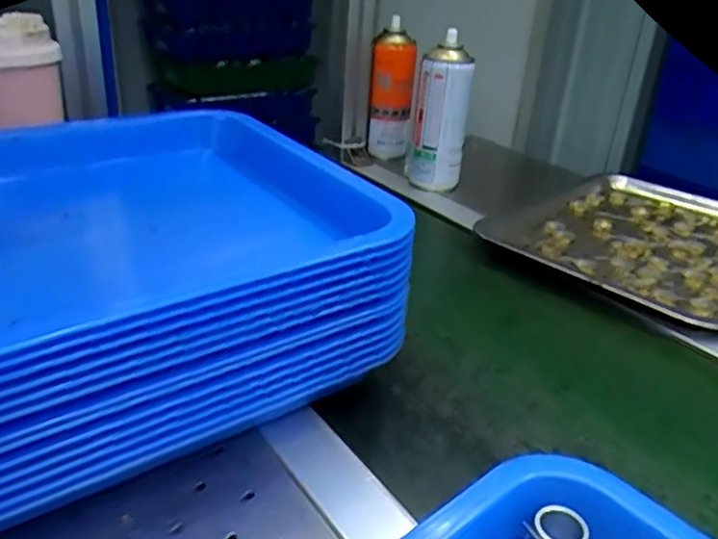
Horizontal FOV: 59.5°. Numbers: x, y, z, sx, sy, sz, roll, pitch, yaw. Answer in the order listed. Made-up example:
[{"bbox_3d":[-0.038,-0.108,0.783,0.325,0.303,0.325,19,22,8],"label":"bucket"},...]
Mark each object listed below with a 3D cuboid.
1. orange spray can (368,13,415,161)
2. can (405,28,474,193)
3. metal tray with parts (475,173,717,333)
[{"bbox_3d":[0.044,-0.235,0.851,0.056,0.164,0.053,7,29,6],"label":"orange spray can"},{"bbox_3d":[0.097,-0.184,0.754,0.064,0.172,0.052,7,29,6],"label":"can"},{"bbox_3d":[0.317,-0.042,0.686,0.260,0.022,0.325,27,37,36],"label":"metal tray with parts"}]

